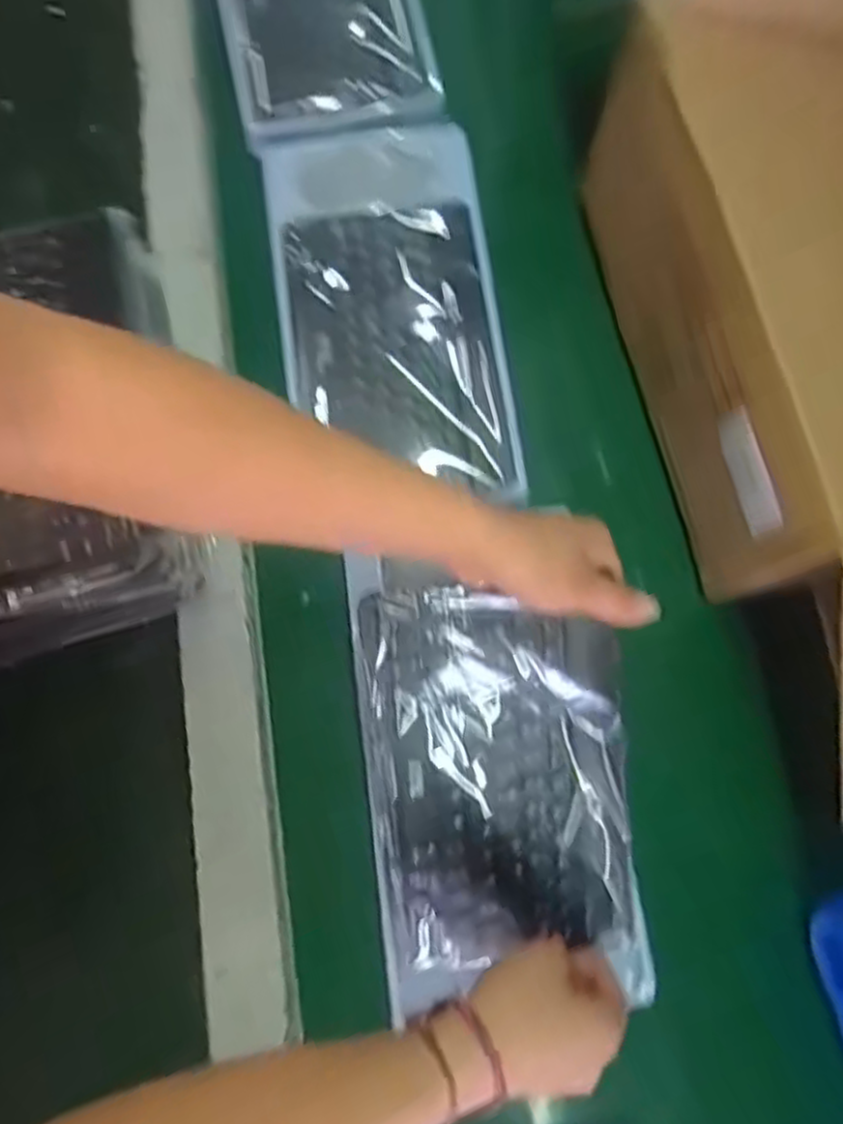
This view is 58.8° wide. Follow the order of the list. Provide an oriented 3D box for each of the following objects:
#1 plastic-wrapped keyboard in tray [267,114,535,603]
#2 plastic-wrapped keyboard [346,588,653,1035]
[{"bbox_3d":[-0.025,-0.196,0.576,0.162,0.027,0.320,-8,76,-2],"label":"plastic-wrapped keyboard in tray"},{"bbox_3d":[0.049,0.140,0.453,0.153,0.023,0.254,-6,101,-2],"label":"plastic-wrapped keyboard"}]

